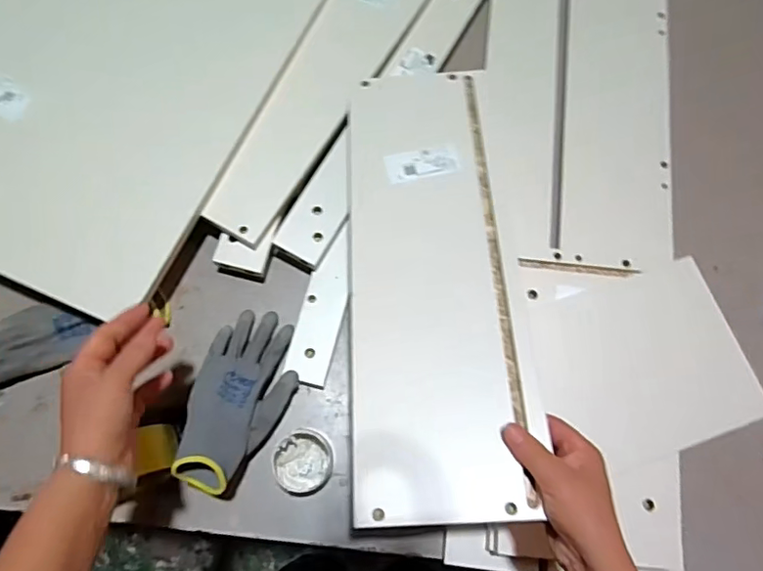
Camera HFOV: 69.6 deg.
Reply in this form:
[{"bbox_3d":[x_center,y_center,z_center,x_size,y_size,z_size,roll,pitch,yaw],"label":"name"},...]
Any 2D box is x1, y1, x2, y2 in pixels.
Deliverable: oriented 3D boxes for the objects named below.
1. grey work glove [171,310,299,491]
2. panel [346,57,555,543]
[{"bbox_3d":[-0.151,0.119,0.595,0.098,0.056,0.196,11,53,2],"label":"grey work glove"},{"bbox_3d":[0.050,-0.030,0.540,0.164,0.021,0.483,0,64,-2],"label":"panel"}]

